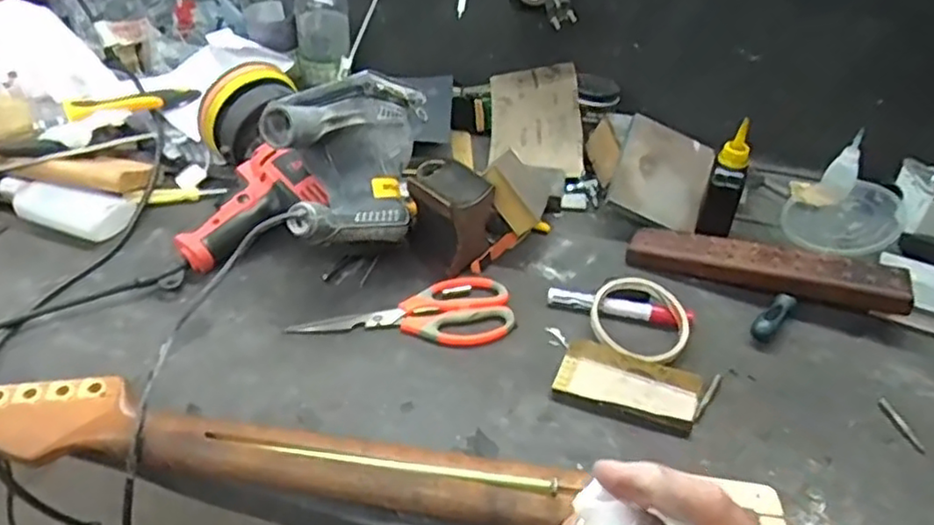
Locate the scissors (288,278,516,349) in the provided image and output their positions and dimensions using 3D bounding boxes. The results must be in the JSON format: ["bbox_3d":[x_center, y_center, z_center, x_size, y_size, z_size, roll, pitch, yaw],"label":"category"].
[{"bbox_3d":[-0.057,0.046,0.618,0.194,0.010,0.082,-2,40,-5],"label":"scissors"}]

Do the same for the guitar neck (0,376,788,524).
[{"bbox_3d":[-0.104,0.139,0.493,0.629,0.028,0.074,6,39,4],"label":"guitar neck"}]

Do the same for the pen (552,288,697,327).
[{"bbox_3d":[0.140,0.043,0.625,0.129,0.022,0.018,10,40,9],"label":"pen"}]

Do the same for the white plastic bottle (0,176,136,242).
[{"bbox_3d":[-0.427,-0.059,0.721,0.149,0.031,0.062,17,42,17],"label":"white plastic bottle"}]

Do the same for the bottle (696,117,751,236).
[{"bbox_3d":[0.257,-0.080,0.665,0.032,0.111,0.036,17,42,17],"label":"bottle"}]

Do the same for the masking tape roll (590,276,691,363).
[{"bbox_3d":[0.150,0.050,0.597,0.088,0.031,0.079,21,43,21],"label":"masking tape roll"}]

